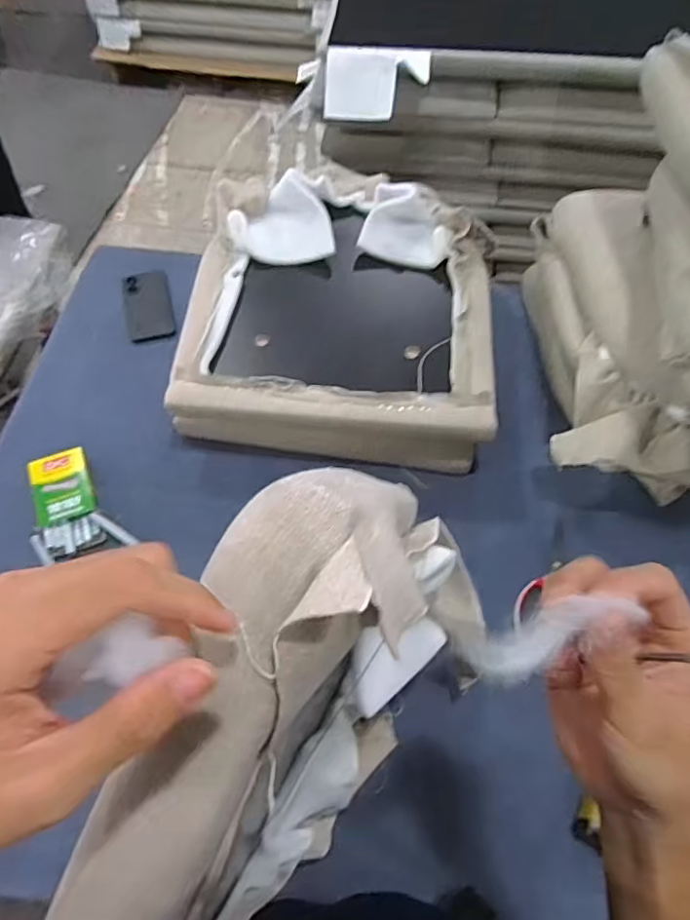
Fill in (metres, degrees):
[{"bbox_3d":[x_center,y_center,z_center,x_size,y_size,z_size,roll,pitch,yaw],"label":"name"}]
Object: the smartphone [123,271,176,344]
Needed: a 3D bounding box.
[{"bbox_3d":[-0.350,-0.277,1.033,0.080,0.015,0.157,-12,61,-10],"label":"smartphone"}]

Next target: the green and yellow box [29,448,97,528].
[{"bbox_3d":[-0.407,0.040,0.835,0.081,0.030,0.113,-18,62,-13],"label":"green and yellow box"}]

